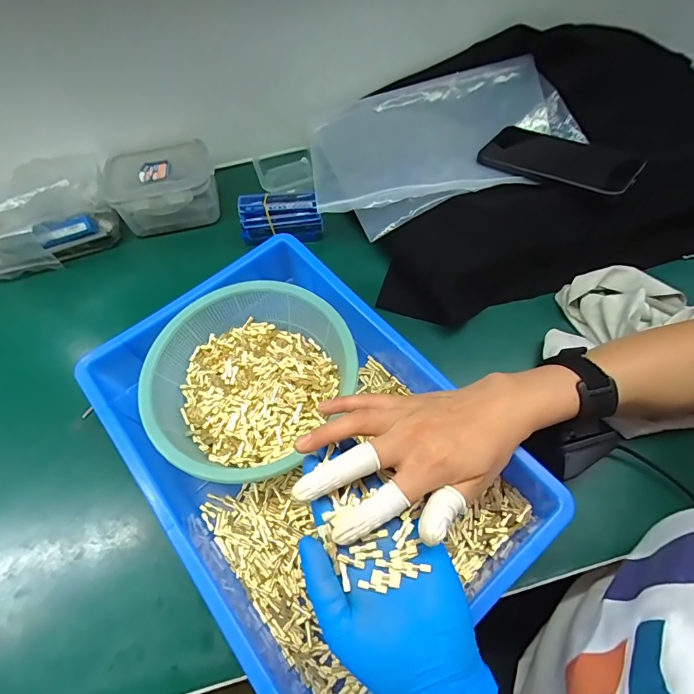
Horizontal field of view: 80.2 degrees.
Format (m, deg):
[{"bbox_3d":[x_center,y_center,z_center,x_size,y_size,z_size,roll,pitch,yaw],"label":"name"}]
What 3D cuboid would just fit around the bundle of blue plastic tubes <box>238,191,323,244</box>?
[{"bbox_3d":[-0.079,-0.153,0.491,0.094,0.056,0.028,-6,62,0],"label":"bundle of blue plastic tubes"}]

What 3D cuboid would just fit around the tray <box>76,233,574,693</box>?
[{"bbox_3d":[-0.043,0.080,0.360,0.253,0.059,0.371,-36,66,-16],"label":"tray"}]

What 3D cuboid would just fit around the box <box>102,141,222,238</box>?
[{"bbox_3d":[-0.230,-0.197,0.520,0.128,0.065,0.090,-14,62,-5],"label":"box"}]

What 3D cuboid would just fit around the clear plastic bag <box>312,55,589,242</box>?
[{"bbox_3d":[0.110,-0.246,0.503,0.326,0.043,0.200,-20,63,-8],"label":"clear plastic bag"}]

